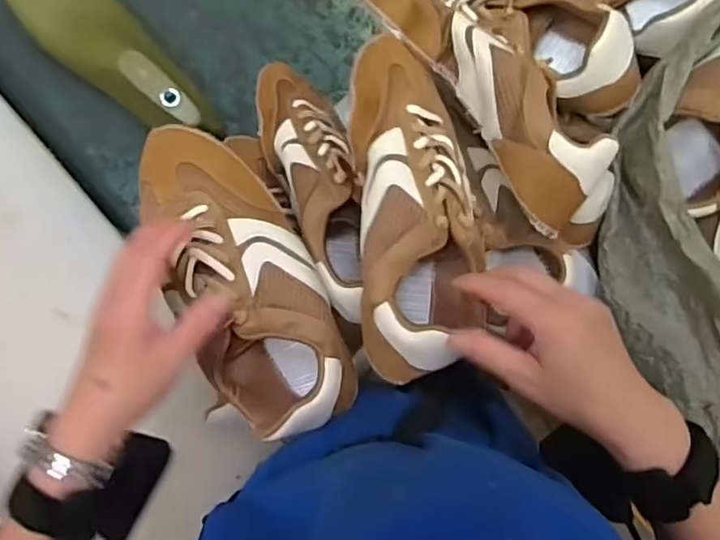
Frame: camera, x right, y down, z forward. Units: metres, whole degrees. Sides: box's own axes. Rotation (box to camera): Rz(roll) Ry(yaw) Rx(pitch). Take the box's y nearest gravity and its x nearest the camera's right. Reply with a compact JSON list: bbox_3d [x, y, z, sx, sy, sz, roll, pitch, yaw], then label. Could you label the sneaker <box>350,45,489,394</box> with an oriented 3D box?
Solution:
[{"bbox_3d":[0.047,-0.045,0.433,0.100,0.085,0.235,-3,83,-5],"label":"sneaker"}]

